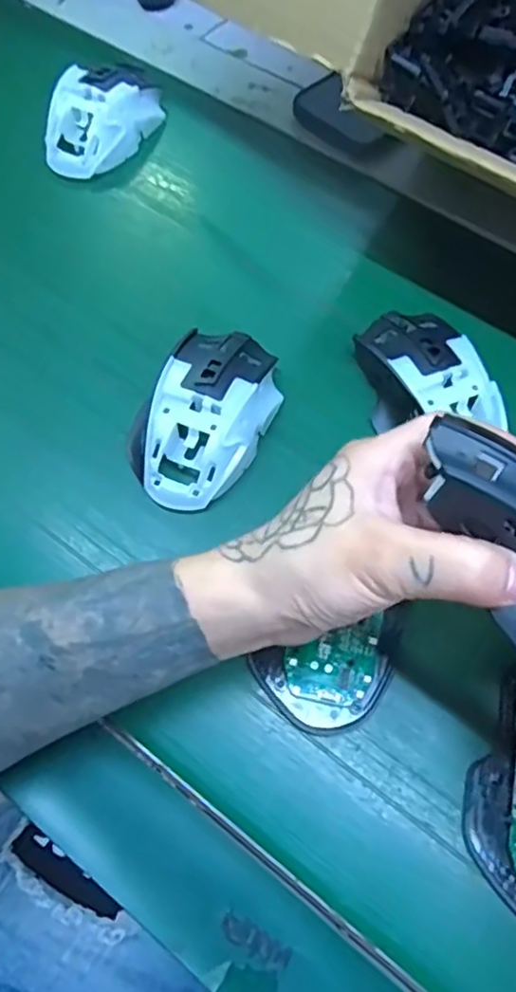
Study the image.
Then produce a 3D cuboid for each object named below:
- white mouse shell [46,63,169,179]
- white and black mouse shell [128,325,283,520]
[{"bbox_3d":[-0.119,-0.285,0.478,0.060,0.035,0.104,29,70,13],"label":"white mouse shell"},{"bbox_3d":[-0.028,-0.049,0.366,0.064,0.033,0.111,18,68,9],"label":"white and black mouse shell"}]

